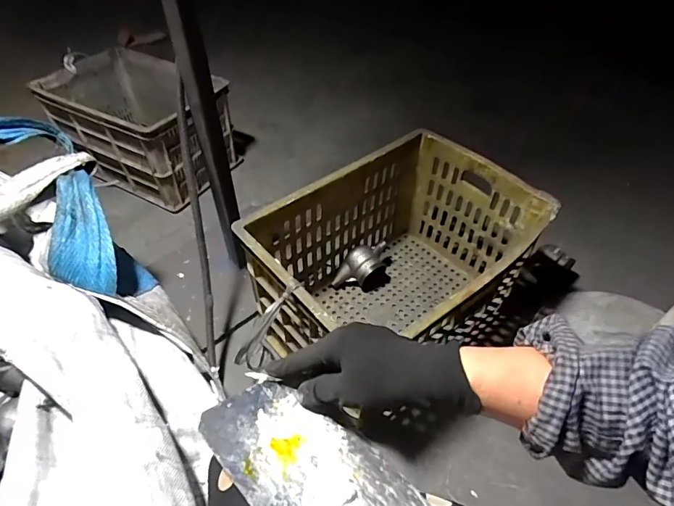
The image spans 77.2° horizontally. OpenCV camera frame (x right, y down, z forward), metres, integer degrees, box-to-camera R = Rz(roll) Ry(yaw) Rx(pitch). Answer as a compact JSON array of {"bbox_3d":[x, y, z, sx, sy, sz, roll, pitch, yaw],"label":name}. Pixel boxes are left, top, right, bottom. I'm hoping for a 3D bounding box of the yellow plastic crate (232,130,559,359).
[{"bbox_3d":[0.124,0.036,0.884,0.524,0.324,0.379,-31,54,-26],"label":"yellow plastic crate"}]

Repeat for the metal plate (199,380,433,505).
[{"bbox_3d":[0.004,0.191,0.327,0.235,0.004,0.112,39,33,26],"label":"metal plate"}]

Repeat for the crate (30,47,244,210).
[{"bbox_3d":[-0.595,-0.408,1.304,0.513,0.262,0.361,20,50,18],"label":"crate"}]

